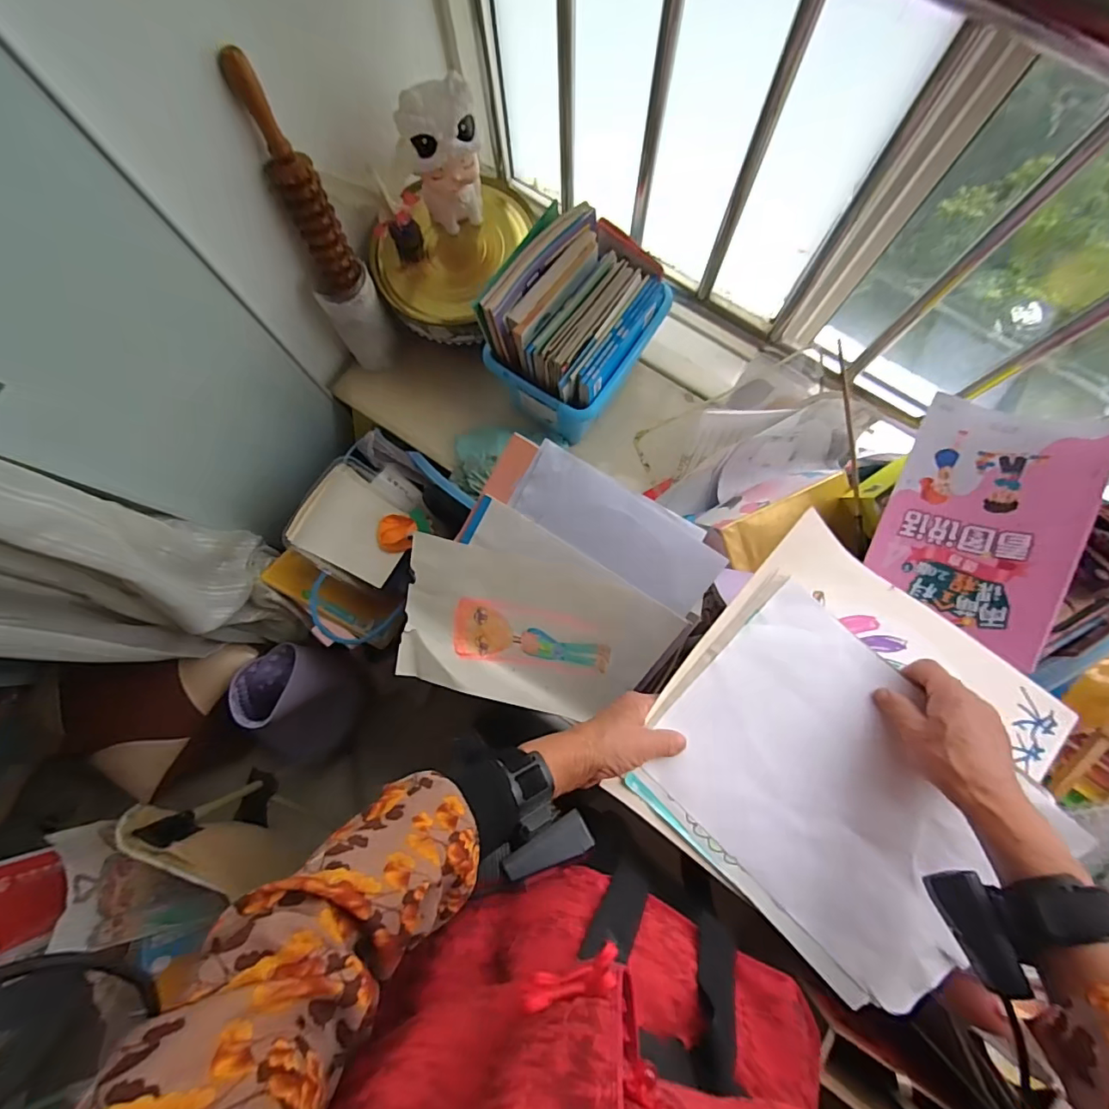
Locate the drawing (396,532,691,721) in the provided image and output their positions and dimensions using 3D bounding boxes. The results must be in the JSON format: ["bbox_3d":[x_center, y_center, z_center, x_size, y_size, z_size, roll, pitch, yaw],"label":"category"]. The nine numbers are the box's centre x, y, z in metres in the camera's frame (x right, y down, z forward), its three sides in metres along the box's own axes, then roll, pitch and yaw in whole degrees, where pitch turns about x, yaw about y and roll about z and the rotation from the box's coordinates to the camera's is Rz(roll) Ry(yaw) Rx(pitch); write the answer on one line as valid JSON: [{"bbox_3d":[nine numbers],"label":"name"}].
[{"bbox_3d":[-0.031,0.100,0.653,0.334,0.022,0.201,14,108,9],"label":"drawing"}]

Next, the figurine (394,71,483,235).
[{"bbox_3d":[-0.147,-0.537,0.703,0.104,0.164,0.072,-13,80,-2],"label":"figurine"}]

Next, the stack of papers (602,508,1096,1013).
[{"bbox_3d":[0.272,0.176,0.465,0.316,0.035,0.330,40,82,7],"label":"stack of papers"}]

